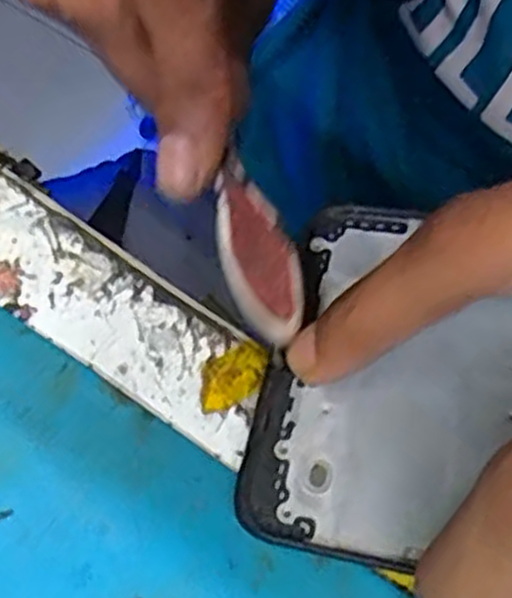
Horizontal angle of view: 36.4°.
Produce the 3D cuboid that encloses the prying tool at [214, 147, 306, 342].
[{"bbox_3d":[0.000,-0.009,0.152,0.014,0.004,0.035,-26,80,5],"label":"prying tool"}]

